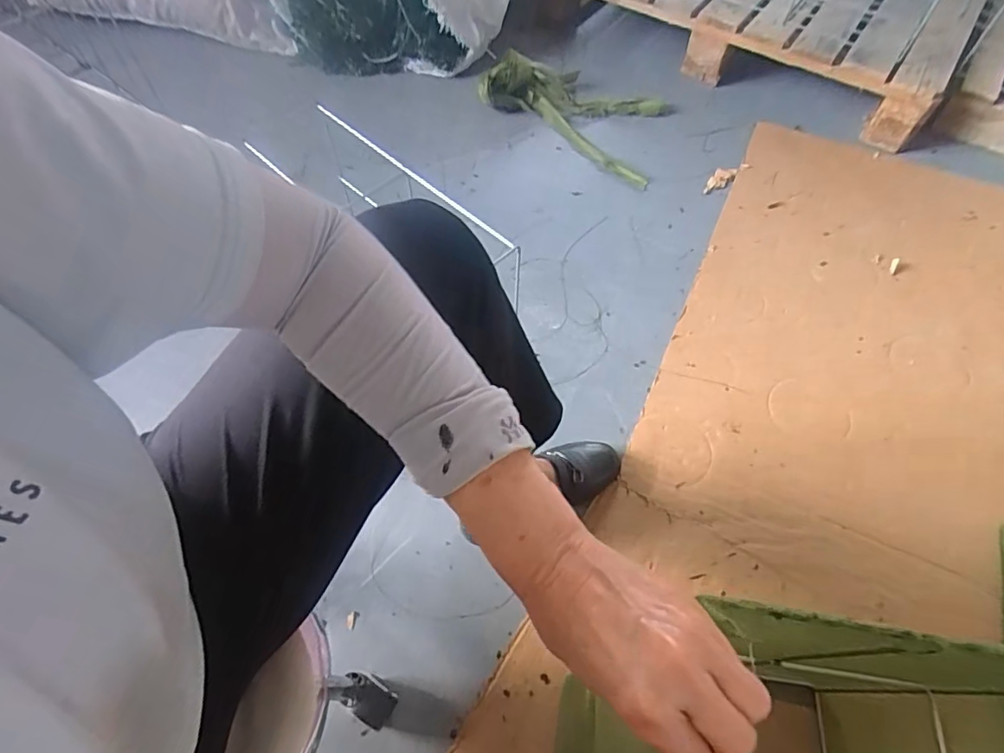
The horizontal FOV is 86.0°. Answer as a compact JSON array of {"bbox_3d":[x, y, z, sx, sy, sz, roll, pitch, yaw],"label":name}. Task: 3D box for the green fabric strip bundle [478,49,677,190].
[{"bbox_3d":[0.189,-0.609,1.198,0.434,0.096,0.288,30,63,17],"label":"green fabric strip bundle"}]

